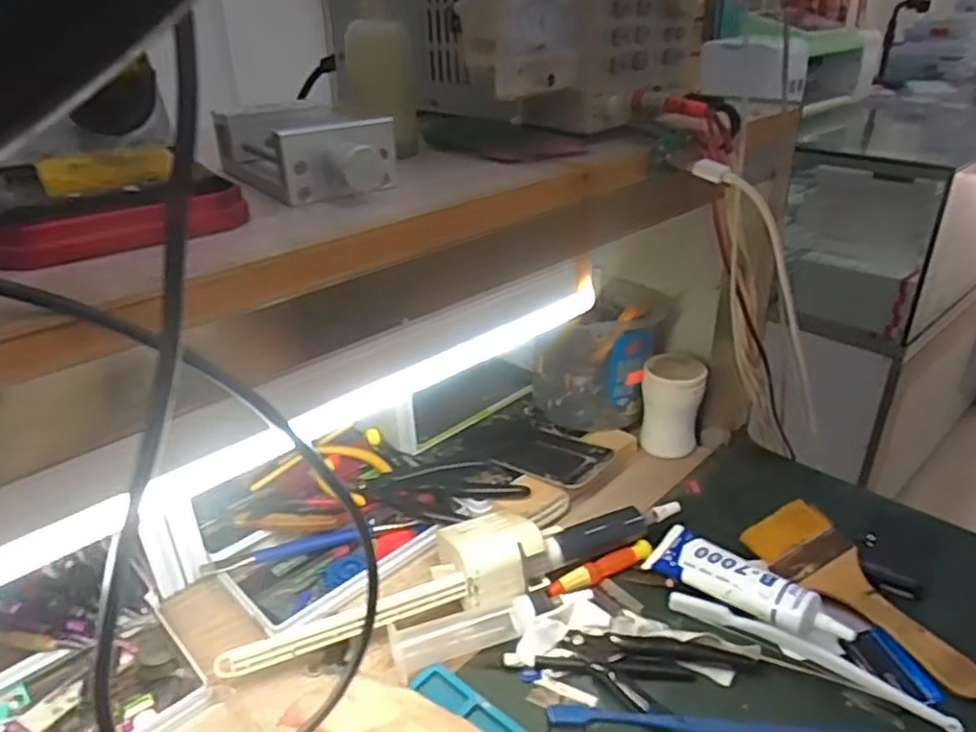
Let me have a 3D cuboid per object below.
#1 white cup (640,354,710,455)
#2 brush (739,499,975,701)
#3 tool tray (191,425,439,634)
[{"bbox_3d":[0.167,0.039,0.632,0.052,0.085,0.046,6,28,14],"label":"white cup"},{"bbox_3d":[0.254,0.150,0.470,0.061,0.023,0.158,-14,30,-21],"label":"brush"},{"bbox_3d":[-0.133,0.114,0.564,0.177,0.041,0.161,-24,35,-36],"label":"tool tray"}]

